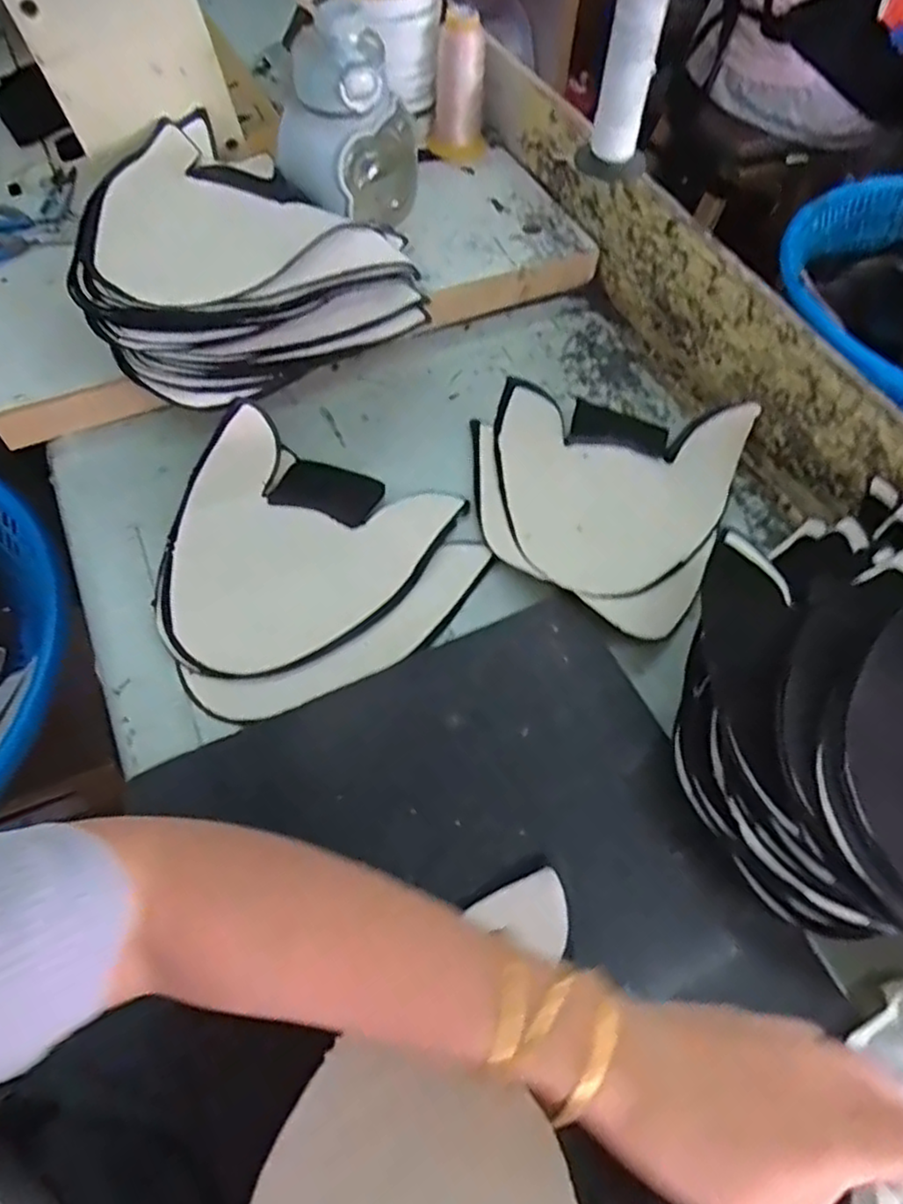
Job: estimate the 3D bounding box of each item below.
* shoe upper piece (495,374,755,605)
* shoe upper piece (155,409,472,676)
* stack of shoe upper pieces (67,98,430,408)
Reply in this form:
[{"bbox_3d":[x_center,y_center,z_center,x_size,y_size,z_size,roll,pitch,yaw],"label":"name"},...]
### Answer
[{"bbox_3d":[0.121,-0.093,0.540,0.189,0.035,0.184,15,60,8],"label":"shoe upper piece"},{"bbox_3d":[-0.116,-0.038,0.490,0.188,0.032,0.187,20,61,10],"label":"shoe upper piece"},{"bbox_3d":[-0.180,-0.282,0.561,0.239,0.088,0.248,-29,64,-17],"label":"stack of shoe upper pieces"}]

